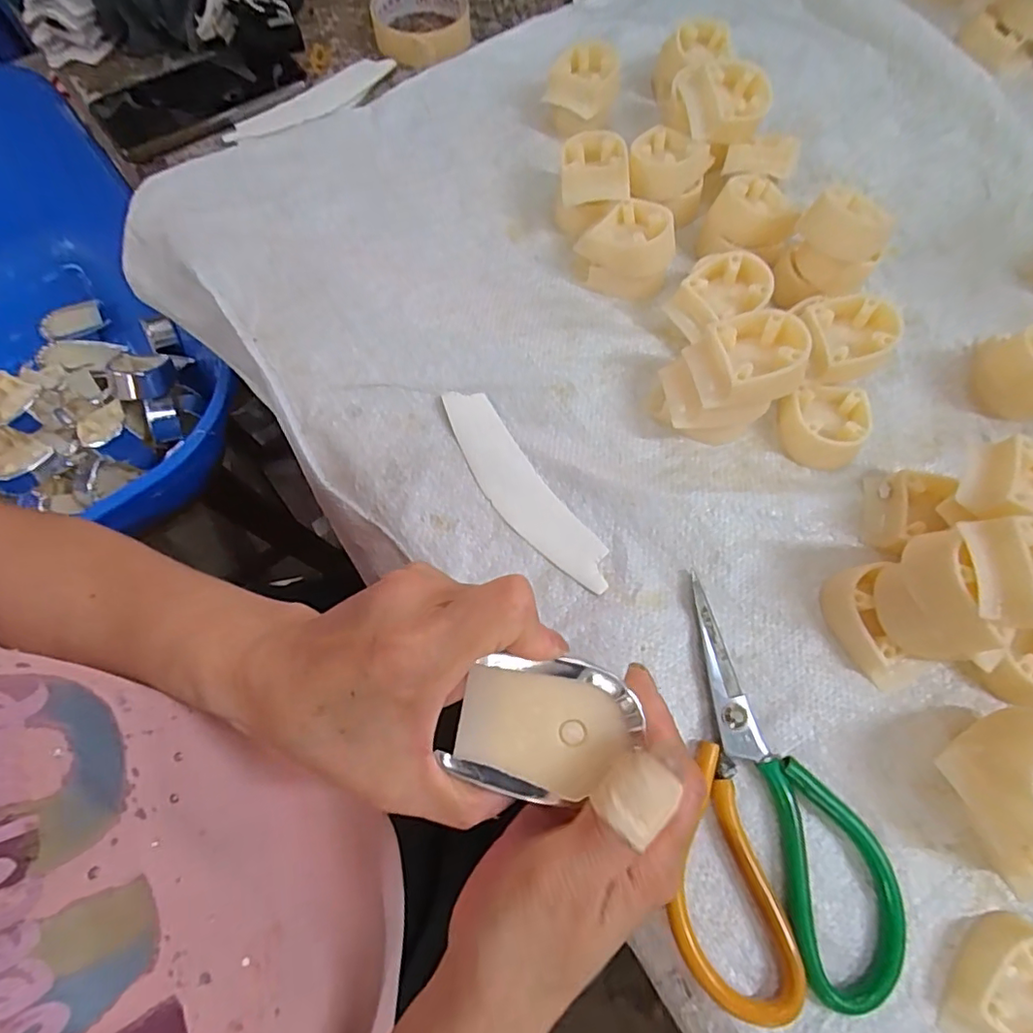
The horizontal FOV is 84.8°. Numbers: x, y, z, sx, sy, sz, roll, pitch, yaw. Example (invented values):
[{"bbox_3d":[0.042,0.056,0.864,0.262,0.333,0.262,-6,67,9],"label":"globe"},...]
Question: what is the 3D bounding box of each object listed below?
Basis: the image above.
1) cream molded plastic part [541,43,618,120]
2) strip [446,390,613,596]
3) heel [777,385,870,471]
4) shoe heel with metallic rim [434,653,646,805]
[{"bbox_3d":[0.052,-0.340,0.448,0.054,0.036,0.055,9,68,3],"label":"cream molded plastic part"},{"bbox_3d":[0.001,-0.017,0.339,0.036,0.005,0.150,-33,72,-13],"label":"strip"},{"bbox_3d":[0.191,-0.055,0.346,0.052,0.022,0.047,-9,68,-4],"label":"heel"},{"bbox_3d":[0.011,0.075,0.206,0.059,0.017,0.048,13,88,7],"label":"shoe heel with metallic rim"}]

